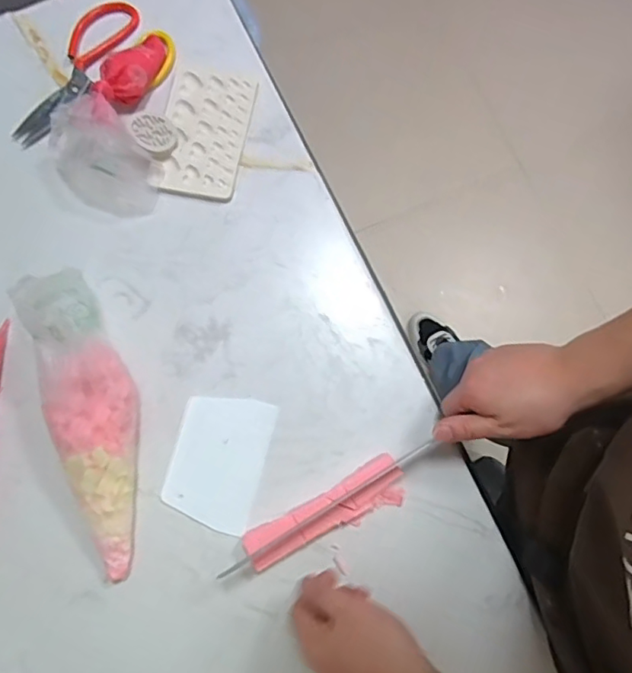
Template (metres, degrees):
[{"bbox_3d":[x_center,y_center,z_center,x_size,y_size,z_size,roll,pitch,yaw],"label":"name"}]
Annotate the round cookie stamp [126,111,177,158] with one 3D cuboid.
[{"bbox_3d":[-0.181,-0.224,0.615,0.054,0.020,0.054,6,73,-21],"label":"round cookie stamp"}]

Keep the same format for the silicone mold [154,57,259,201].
[{"bbox_3d":[-0.126,-0.233,0.630,0.094,0.007,0.159,10,80,2],"label":"silicone mold"}]

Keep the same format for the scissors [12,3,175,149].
[{"bbox_3d":[-0.260,-0.292,0.641,0.105,0.023,0.205,39,82,7],"label":"scissors"}]

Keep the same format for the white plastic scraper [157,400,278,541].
[{"bbox_3d":[-0.101,0.127,0.580,0.093,0.005,0.132,15,80,-1],"label":"white plastic scraper"}]

